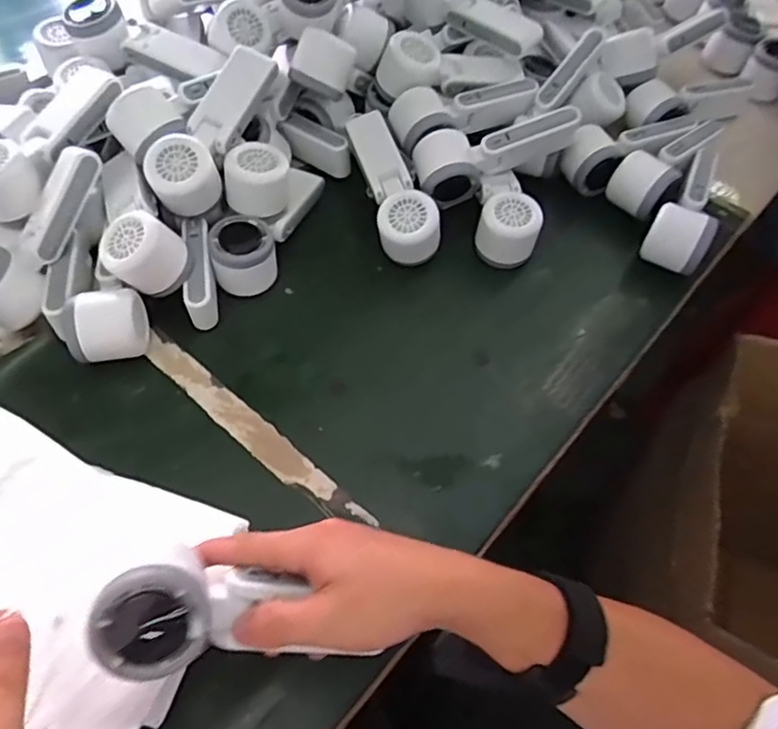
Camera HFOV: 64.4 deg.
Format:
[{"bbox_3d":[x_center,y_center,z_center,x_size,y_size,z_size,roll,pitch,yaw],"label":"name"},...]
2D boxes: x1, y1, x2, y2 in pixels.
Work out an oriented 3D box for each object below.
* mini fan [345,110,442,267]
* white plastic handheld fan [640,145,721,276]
[{"bbox_3d":[0.000,-0.178,0.605,0.056,0.053,0.166,-19,77,-14],"label":"mini fan"},{"bbox_3d":[0.314,-0.157,0.629,0.059,0.063,0.149,32,62,17],"label":"white plastic handheld fan"}]

